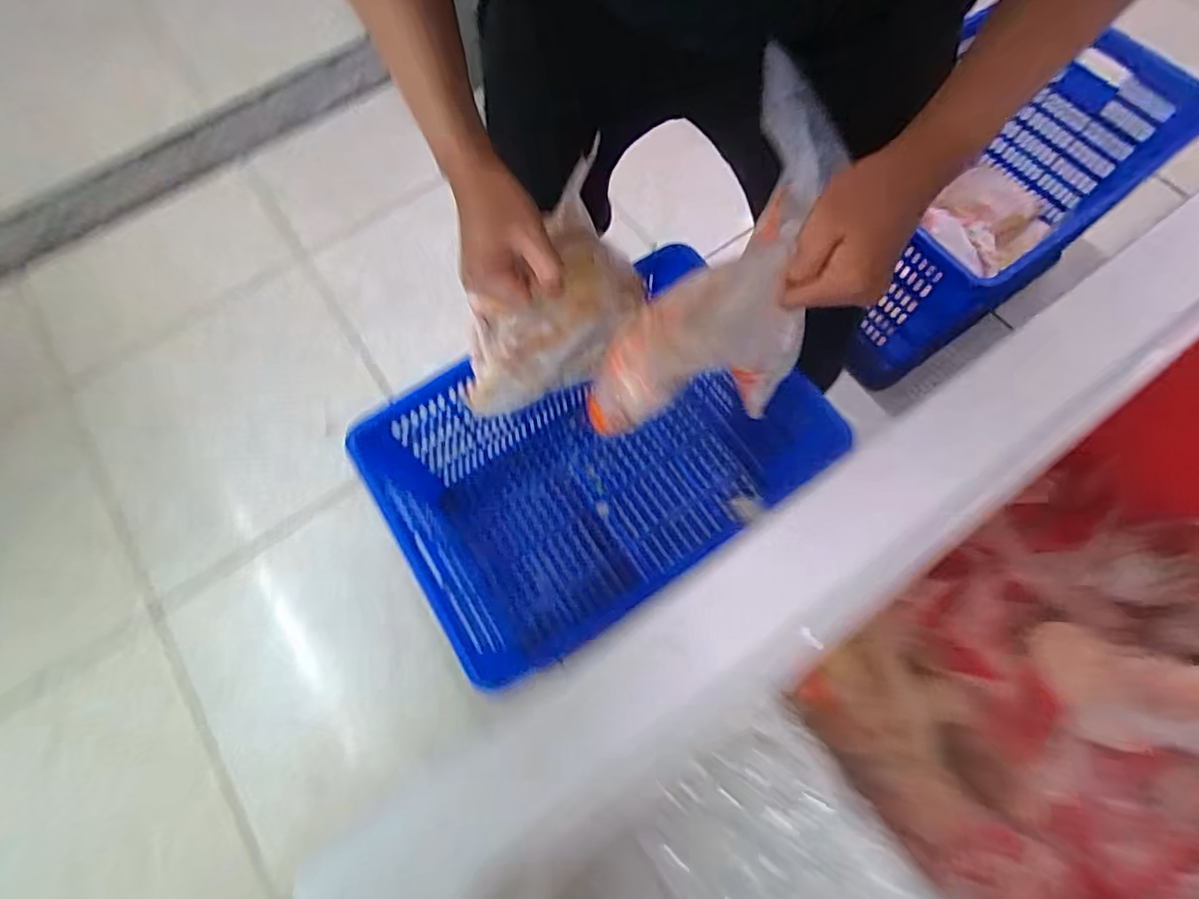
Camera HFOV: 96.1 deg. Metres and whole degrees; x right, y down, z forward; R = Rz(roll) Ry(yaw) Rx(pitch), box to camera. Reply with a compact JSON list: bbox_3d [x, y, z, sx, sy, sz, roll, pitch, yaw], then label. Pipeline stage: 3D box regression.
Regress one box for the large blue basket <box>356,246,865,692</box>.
[{"bbox_3d":[-0.005,0.042,0.926,0.612,0.359,0.394,-31,73,-8],"label":"large blue basket"}]

